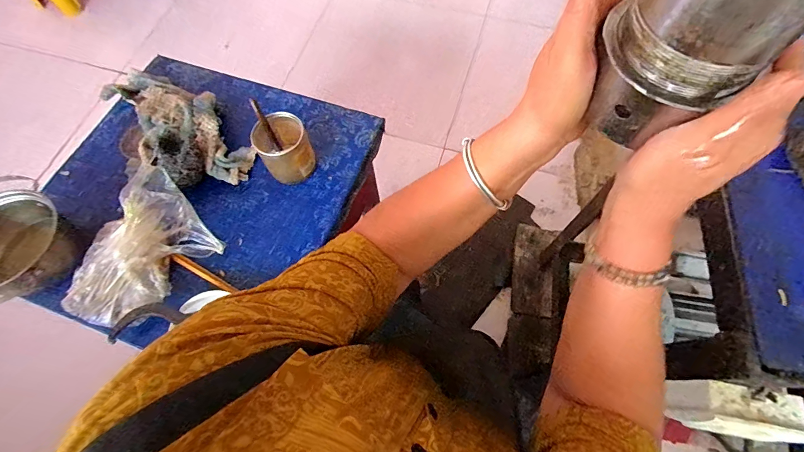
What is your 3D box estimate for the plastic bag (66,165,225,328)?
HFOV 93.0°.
[{"bbox_3d":[-0.403,0.032,0.569,0.205,0.093,0.164,-40,71,-13],"label":"plastic bag"}]

